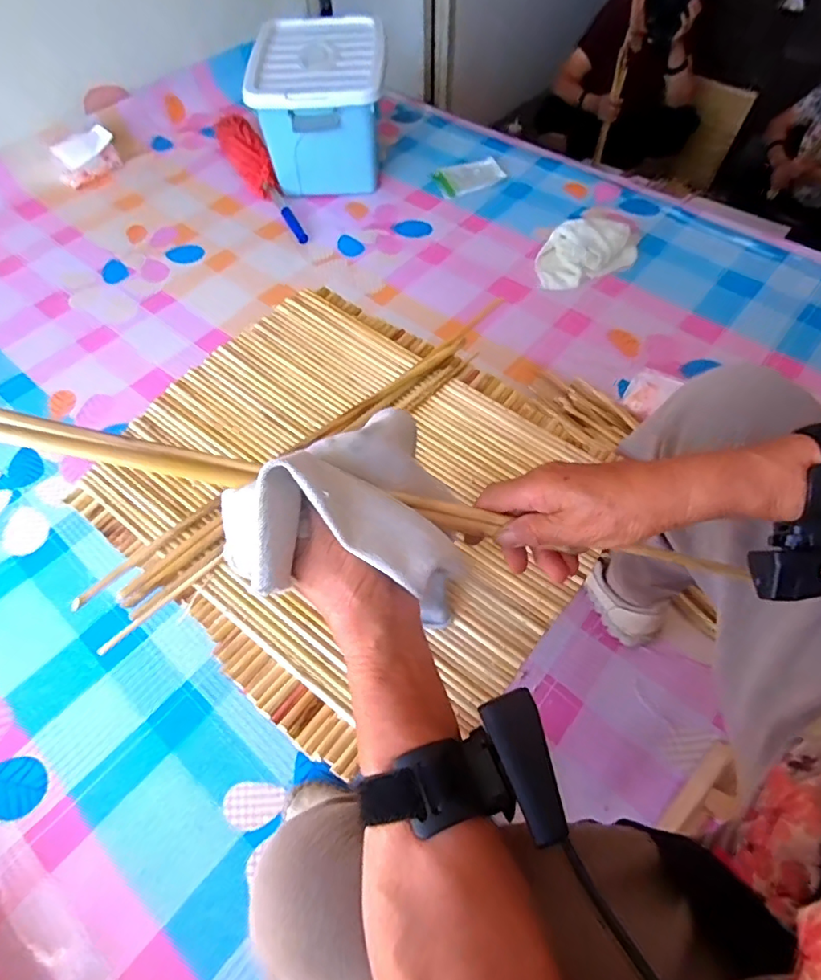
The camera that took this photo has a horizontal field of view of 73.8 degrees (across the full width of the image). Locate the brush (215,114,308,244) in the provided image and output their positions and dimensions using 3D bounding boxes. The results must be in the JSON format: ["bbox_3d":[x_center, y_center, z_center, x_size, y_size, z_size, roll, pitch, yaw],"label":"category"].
[{"bbox_3d":[-0.349,-0.735,1.271,0.082,0.075,0.478,-25,60,-14],"label":"brush"}]

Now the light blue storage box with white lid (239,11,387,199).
[{"bbox_3d":[-0.210,-0.925,1.340,0.292,0.245,0.349,0,57,1],"label":"light blue storage box with white lid"}]

